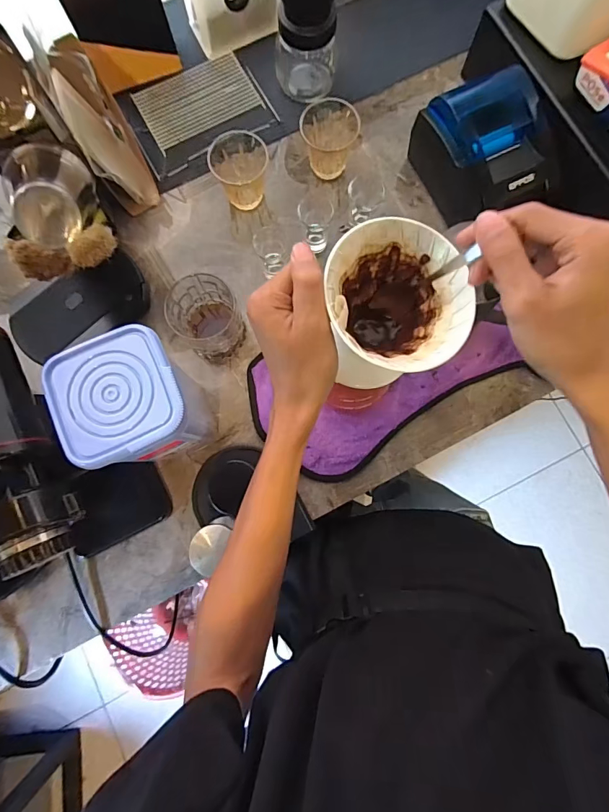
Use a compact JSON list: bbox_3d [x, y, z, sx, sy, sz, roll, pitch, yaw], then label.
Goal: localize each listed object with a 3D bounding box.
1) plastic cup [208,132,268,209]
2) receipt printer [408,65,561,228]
[{"bbox_3d":[-0.084,-0.311,0.545,0.075,0.077,0.060,-12,82,-1],"label":"plastic cup"},{"bbox_3d":[0.238,-0.316,0.531,0.143,0.104,0.160,-17,82,-2],"label":"receipt printer"}]

